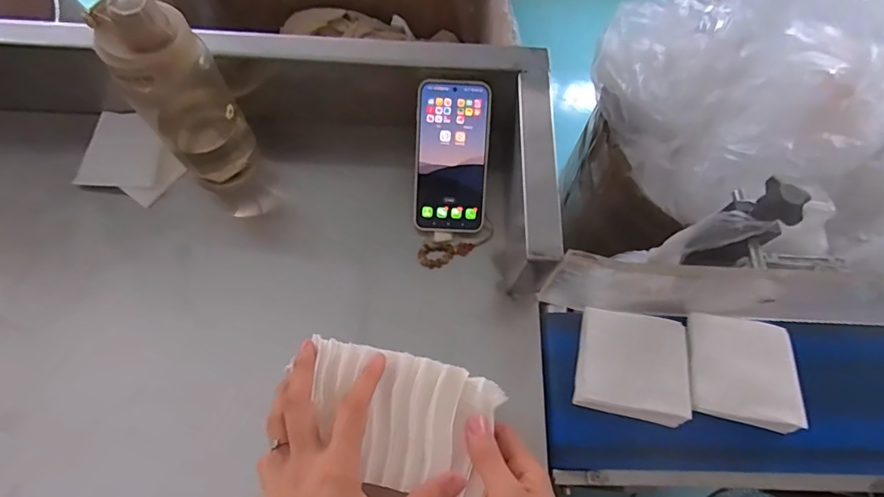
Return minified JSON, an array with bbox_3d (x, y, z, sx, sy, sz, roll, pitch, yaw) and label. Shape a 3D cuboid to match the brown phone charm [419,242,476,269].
[{"bbox_3d":[0.005,0.007,0.514,0.057,0.011,0.027,1,69,-2],"label":"brown phone charm"}]

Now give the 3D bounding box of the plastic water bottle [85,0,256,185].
[{"bbox_3d":[-0.237,-0.142,0.442,0.073,0.214,0.075,40,72,12],"label":"plastic water bottle"}]

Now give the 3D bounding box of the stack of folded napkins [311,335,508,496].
[{"bbox_3d":[-0.033,0.128,0.369,0.146,0.015,0.093,16,69,4],"label":"stack of folded napkins"}]

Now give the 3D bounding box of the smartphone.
[{"bbox_3d":[0.010,-0.094,0.506,0.071,0.009,0.155,3,101,-1],"label":"smartphone"}]

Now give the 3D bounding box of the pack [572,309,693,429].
[{"bbox_3d":[0.182,0.110,0.464,0.099,0.023,0.096,13,69,2],"label":"pack"}]

